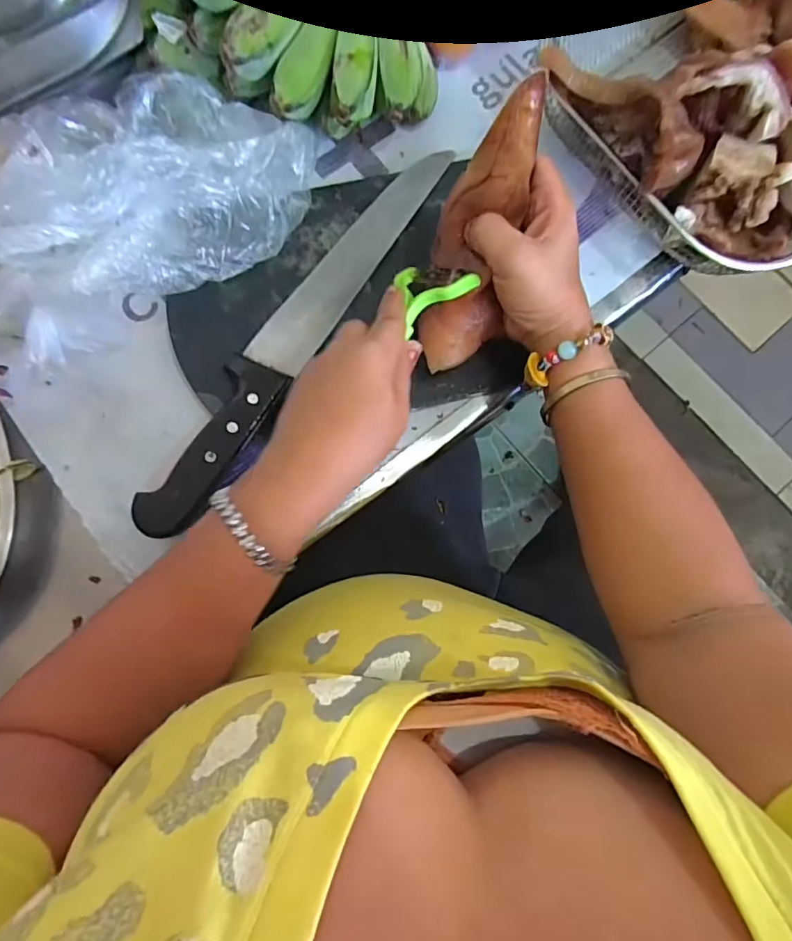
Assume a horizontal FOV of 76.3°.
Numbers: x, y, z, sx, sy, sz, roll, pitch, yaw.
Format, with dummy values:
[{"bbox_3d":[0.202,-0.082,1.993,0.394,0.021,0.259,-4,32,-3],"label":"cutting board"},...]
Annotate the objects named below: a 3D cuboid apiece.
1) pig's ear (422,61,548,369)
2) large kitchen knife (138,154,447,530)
[{"bbox_3d":[0.056,-0.154,0.341,0.059,0.033,0.174,16,120,3],"label":"pig's ear"},{"bbox_3d":[-0.068,-0.114,0.378,0.046,0.039,0.364,29,81,5],"label":"large kitchen knife"}]

